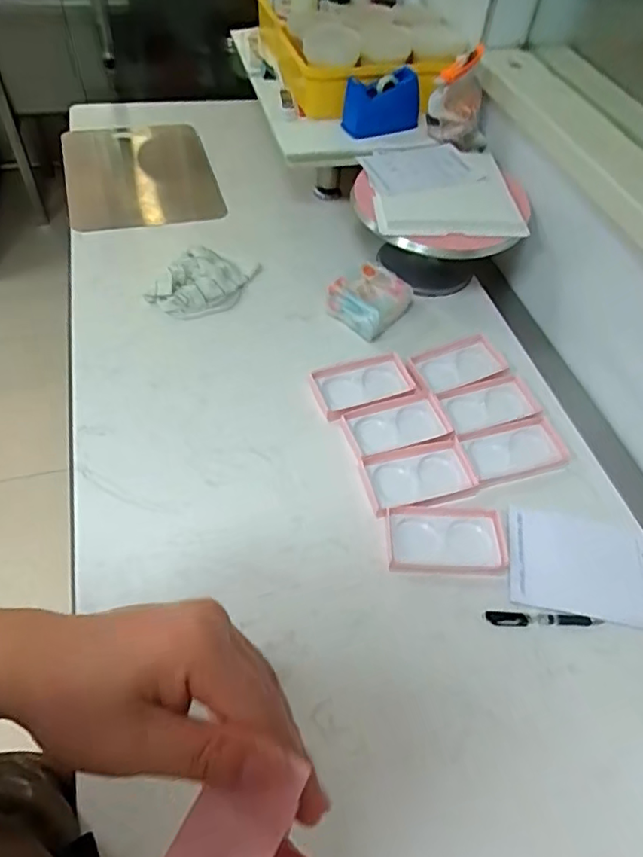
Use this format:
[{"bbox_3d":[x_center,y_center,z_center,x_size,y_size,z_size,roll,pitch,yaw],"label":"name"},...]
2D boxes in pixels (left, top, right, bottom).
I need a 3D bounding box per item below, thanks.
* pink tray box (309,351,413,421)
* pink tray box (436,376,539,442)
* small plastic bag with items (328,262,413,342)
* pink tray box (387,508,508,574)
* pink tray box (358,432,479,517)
[{"bbox_3d":[0.065,-0.063,0.844,0.153,0.026,0.087,-17,57,-15],"label":"pink tray box"},{"bbox_3d":[0.250,-0.036,0.840,0.137,0.020,0.081,-13,56,-12],"label":"pink tray box"},{"bbox_3d":[0.081,-0.219,0.945,0.104,0.063,0.123,38,61,22],"label":"small plastic bag with items"},{"bbox_3d":[0.156,0.142,0.703,0.147,0.028,0.092,1,54,-2],"label":"pink tray box"},{"bbox_3d":[0.131,0.063,0.745,0.148,0.014,0.088,-12,56,-12],"label":"pink tray box"}]

